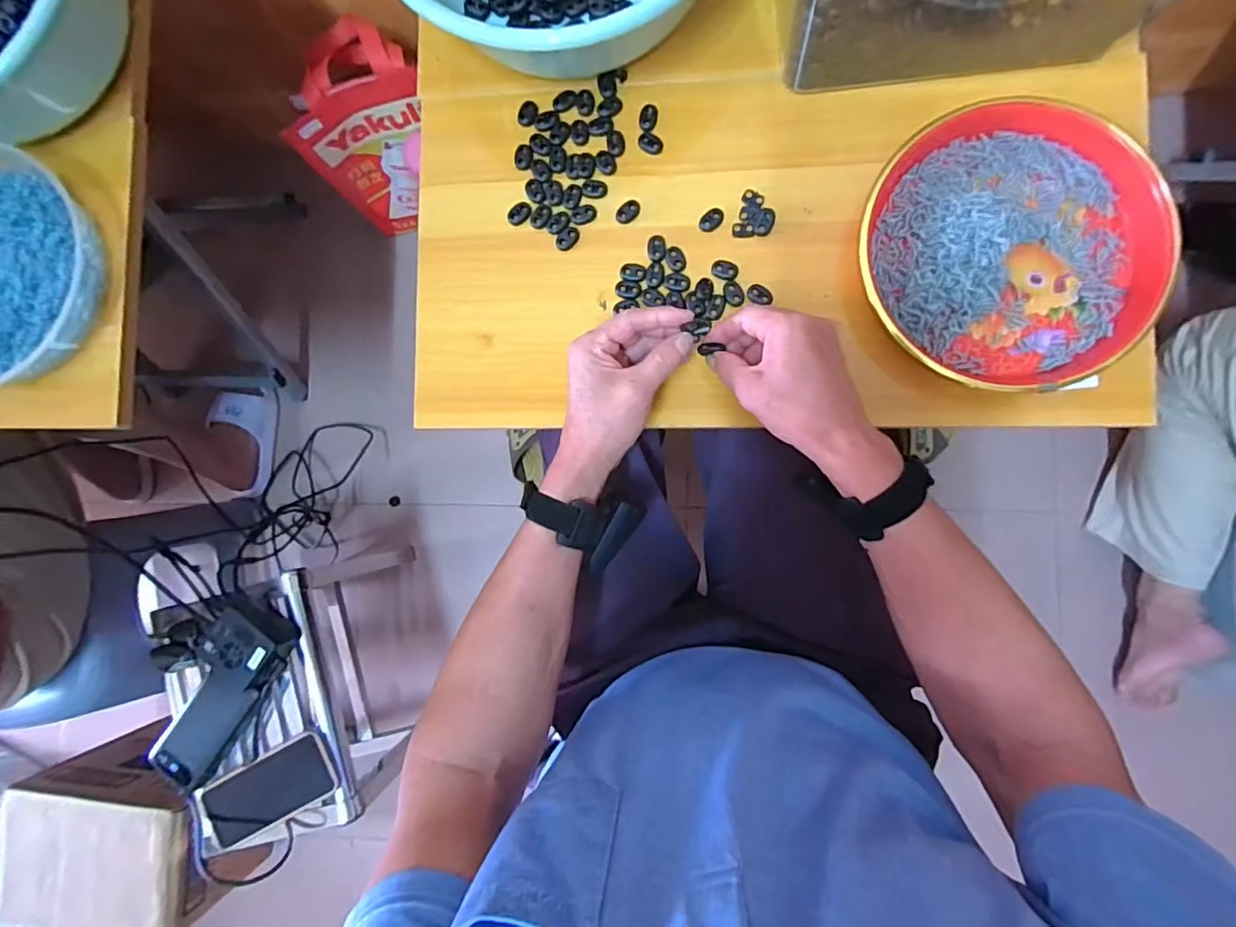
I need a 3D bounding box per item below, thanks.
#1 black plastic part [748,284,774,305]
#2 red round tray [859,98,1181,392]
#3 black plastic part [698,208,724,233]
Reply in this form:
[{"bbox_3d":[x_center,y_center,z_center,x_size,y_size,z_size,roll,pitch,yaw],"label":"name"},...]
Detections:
[{"bbox_3d":[0.120,-0.143,0.457,0.022,0.004,0.014,20,90,6],"label":"black plastic part"},{"bbox_3d":[0.305,-0.172,0.429,0.213,0.026,0.222,0,88,6],"label":"red round tray"},{"bbox_3d":[0.080,-0.208,0.463,0.016,0.004,0.023,45,92,6],"label":"black plastic part"}]

